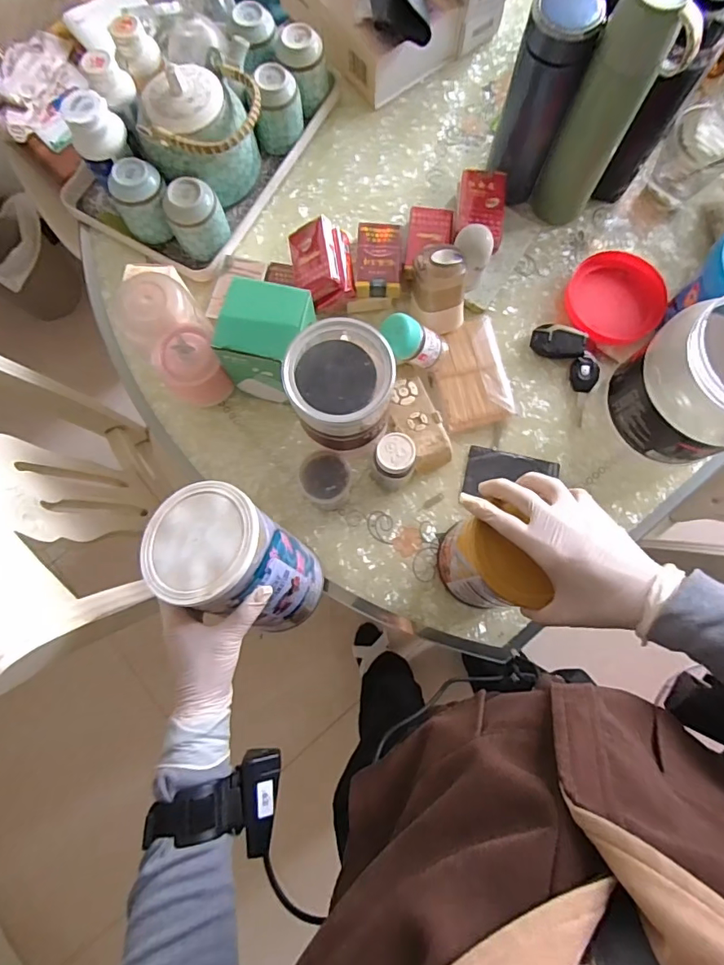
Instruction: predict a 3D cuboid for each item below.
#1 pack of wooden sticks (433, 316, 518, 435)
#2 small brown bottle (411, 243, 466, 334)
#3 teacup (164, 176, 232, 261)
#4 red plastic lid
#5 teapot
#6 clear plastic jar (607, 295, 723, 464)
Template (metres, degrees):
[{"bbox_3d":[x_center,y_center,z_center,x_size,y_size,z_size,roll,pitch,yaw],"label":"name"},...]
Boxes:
[{"bbox_3d":[0.131,-0.132,0.592,0.086,0.019,0.129,-13,80,-2],"label":"pack of wooden sticks"},{"bbox_3d":[0.090,-0.218,0.559,0.066,0.079,0.069,1,80,1],"label":"small brown bottle"},{"bbox_3d":[-0.196,-0.314,0.592,0.067,0.079,0.057,-28,80,-4],"label":"teacup"},{"bbox_3d":[0.313,-0.225,0.606,0.114,0.027,0.113,0,80,1],"label":"red plastic lid"},{"bbox_3d":[-0.191,-0.430,0.599,0.143,0.116,0.158,-8,80,-1],"label":"teapot"},{"bbox_3d":[0.347,-0.099,0.487,0.136,0.141,0.130,0,80,1],"label":"clear plastic jar"}]

